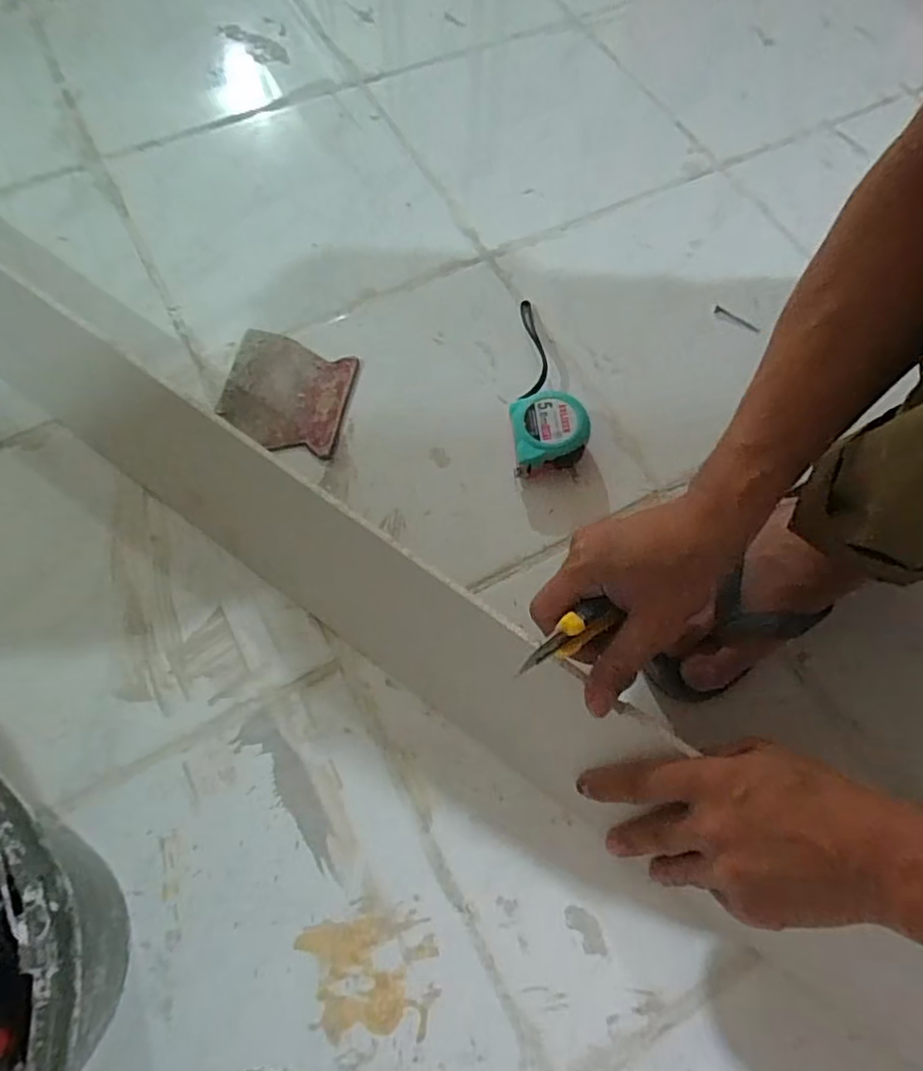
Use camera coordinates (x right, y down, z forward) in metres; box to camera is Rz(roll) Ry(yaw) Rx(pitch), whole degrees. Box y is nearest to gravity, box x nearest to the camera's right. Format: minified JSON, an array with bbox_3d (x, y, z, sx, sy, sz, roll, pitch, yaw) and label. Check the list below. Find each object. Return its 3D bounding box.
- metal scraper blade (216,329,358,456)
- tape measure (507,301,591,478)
[{"bbox_3d":[-0.157,-0.130,0.552,0.106,0.006,0.108,13,67,3],"label":"metal scraper blade"},{"bbox_3d":[0.069,-0.142,0.554,0.061,0.037,0.186,-4,68,-4],"label":"tape measure"}]

